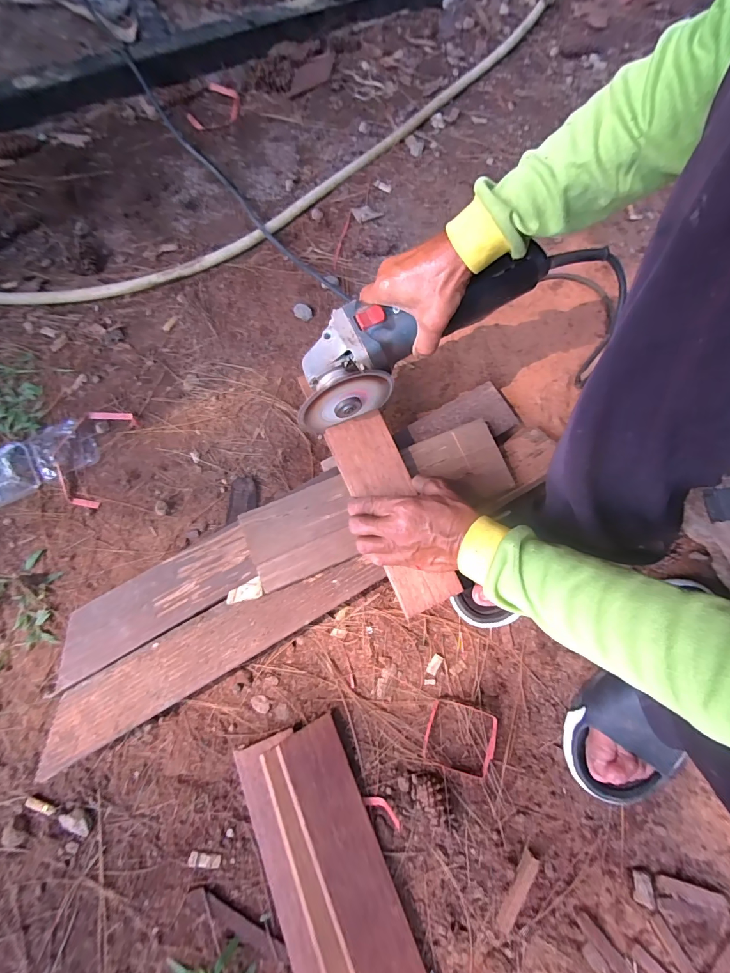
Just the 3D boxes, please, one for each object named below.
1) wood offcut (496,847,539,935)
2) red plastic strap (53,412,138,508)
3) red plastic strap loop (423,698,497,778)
[{"bbox_3d":[0.153,0.408,0.389,0.018,0.008,0.076,32,78,8],"label":"wood offcut"},{"bbox_3d":[-0.365,-0.044,0.508,0.082,0.005,0.134,15,76,4],"label":"red plastic strap"},{"bbox_3d":[0.105,0.274,0.419,0.076,0.008,0.065,15,76,4],"label":"red plastic strap loop"}]

